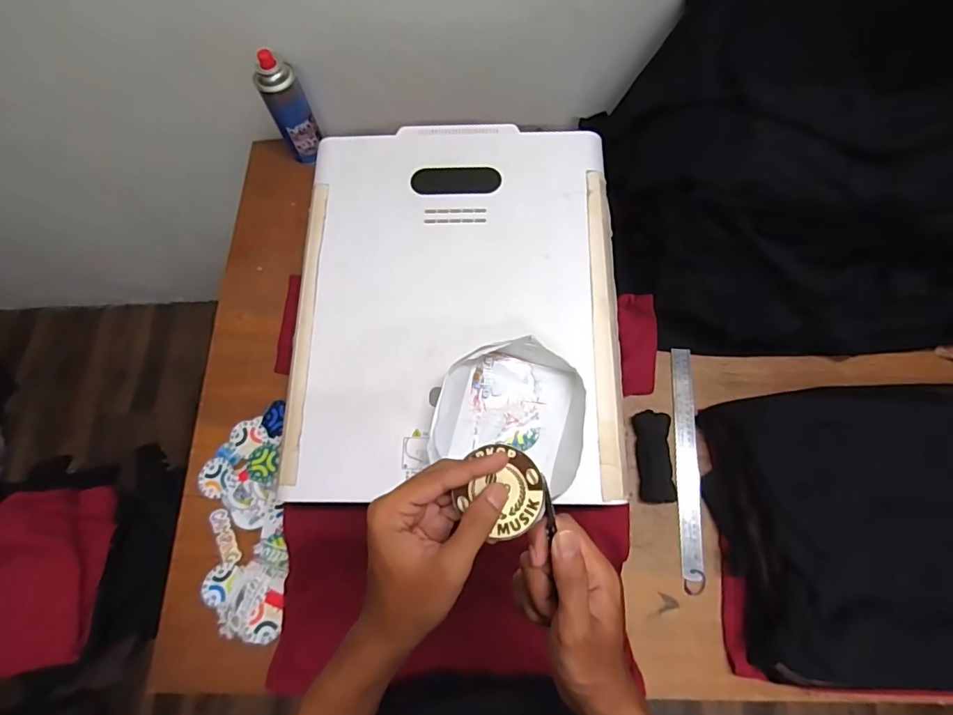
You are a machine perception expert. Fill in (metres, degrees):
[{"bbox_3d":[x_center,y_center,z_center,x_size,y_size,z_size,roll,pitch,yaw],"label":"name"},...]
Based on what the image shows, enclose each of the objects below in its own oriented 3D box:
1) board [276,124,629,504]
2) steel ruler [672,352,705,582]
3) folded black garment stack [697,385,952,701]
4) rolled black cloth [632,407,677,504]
[{"bbox_3d":[-0.027,-0.081,0.628,0.401,0.019,0.501,0,72,2],"label":"board"},{"bbox_3d":[0.306,0.145,0.715,0.031,0.007,0.326,1,73,10],"label":"steel ruler"},{"bbox_3d":[0.598,0.222,0.625,0.556,0.103,0.383,-2,72,2],"label":"folded black garment stack"},{"bbox_3d":[0.257,0.141,0.705,0.049,0.018,0.126,0,72,2],"label":"rolled black cloth"}]

